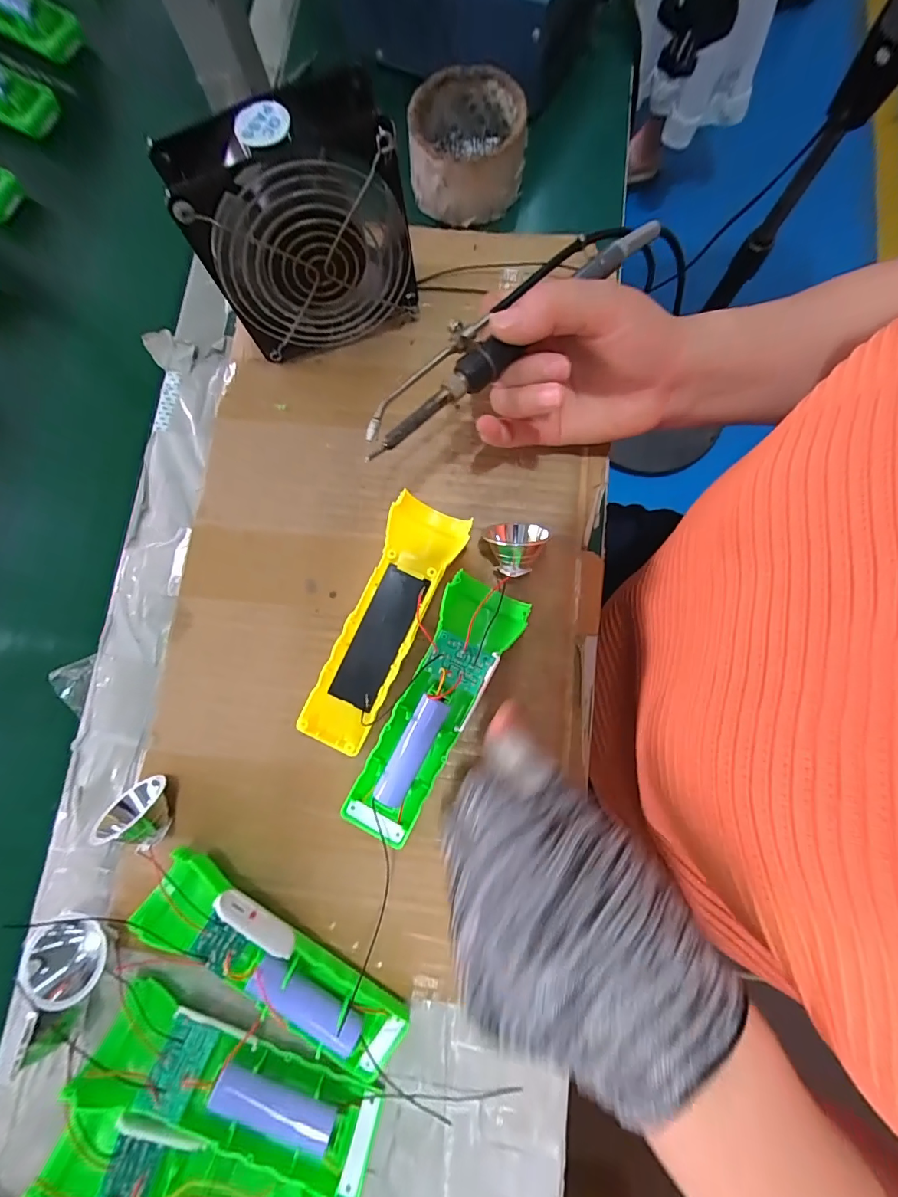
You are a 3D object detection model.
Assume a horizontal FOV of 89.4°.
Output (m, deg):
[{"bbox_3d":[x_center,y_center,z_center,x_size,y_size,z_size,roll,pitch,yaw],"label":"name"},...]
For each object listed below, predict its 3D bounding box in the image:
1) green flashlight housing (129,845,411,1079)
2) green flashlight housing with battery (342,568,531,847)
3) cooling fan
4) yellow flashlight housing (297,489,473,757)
[{"bbox_3d":[-0.098,0.204,0.254,0.158,0.033,0.044,32,82,6],"label":"green flashlight housing"},{"bbox_3d":[-0.007,0.066,0.277,0.047,0.031,0.163,26,81,5],"label":"green flashlight housing with battery"},{"bbox_3d":[-0.088,-0.225,0.286,0.123,0.122,0.055,-18,80,-2],"label":"cooling fan"},{"bbox_3d":[-0.040,0.013,0.291,0.046,0.026,0.163,25,81,5],"label":"yellow flashlight housing"}]

